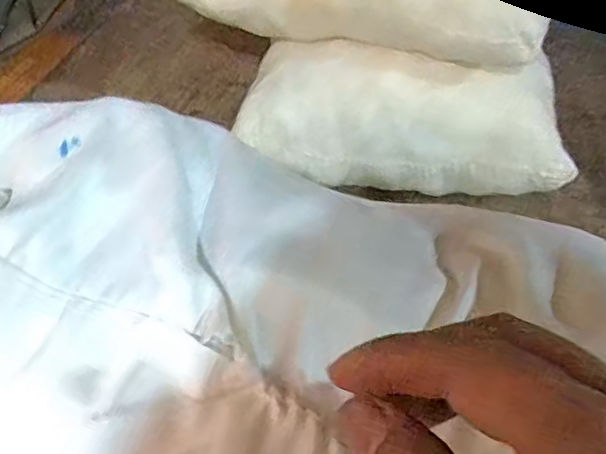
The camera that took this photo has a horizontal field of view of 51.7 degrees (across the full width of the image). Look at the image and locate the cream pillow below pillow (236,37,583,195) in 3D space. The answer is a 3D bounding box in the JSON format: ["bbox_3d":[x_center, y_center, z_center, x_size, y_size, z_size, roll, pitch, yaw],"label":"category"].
[{"bbox_3d":[0.143,-0.160,0.935,0.490,0.150,0.160,7,49,11],"label":"cream pillow below pillow"}]

